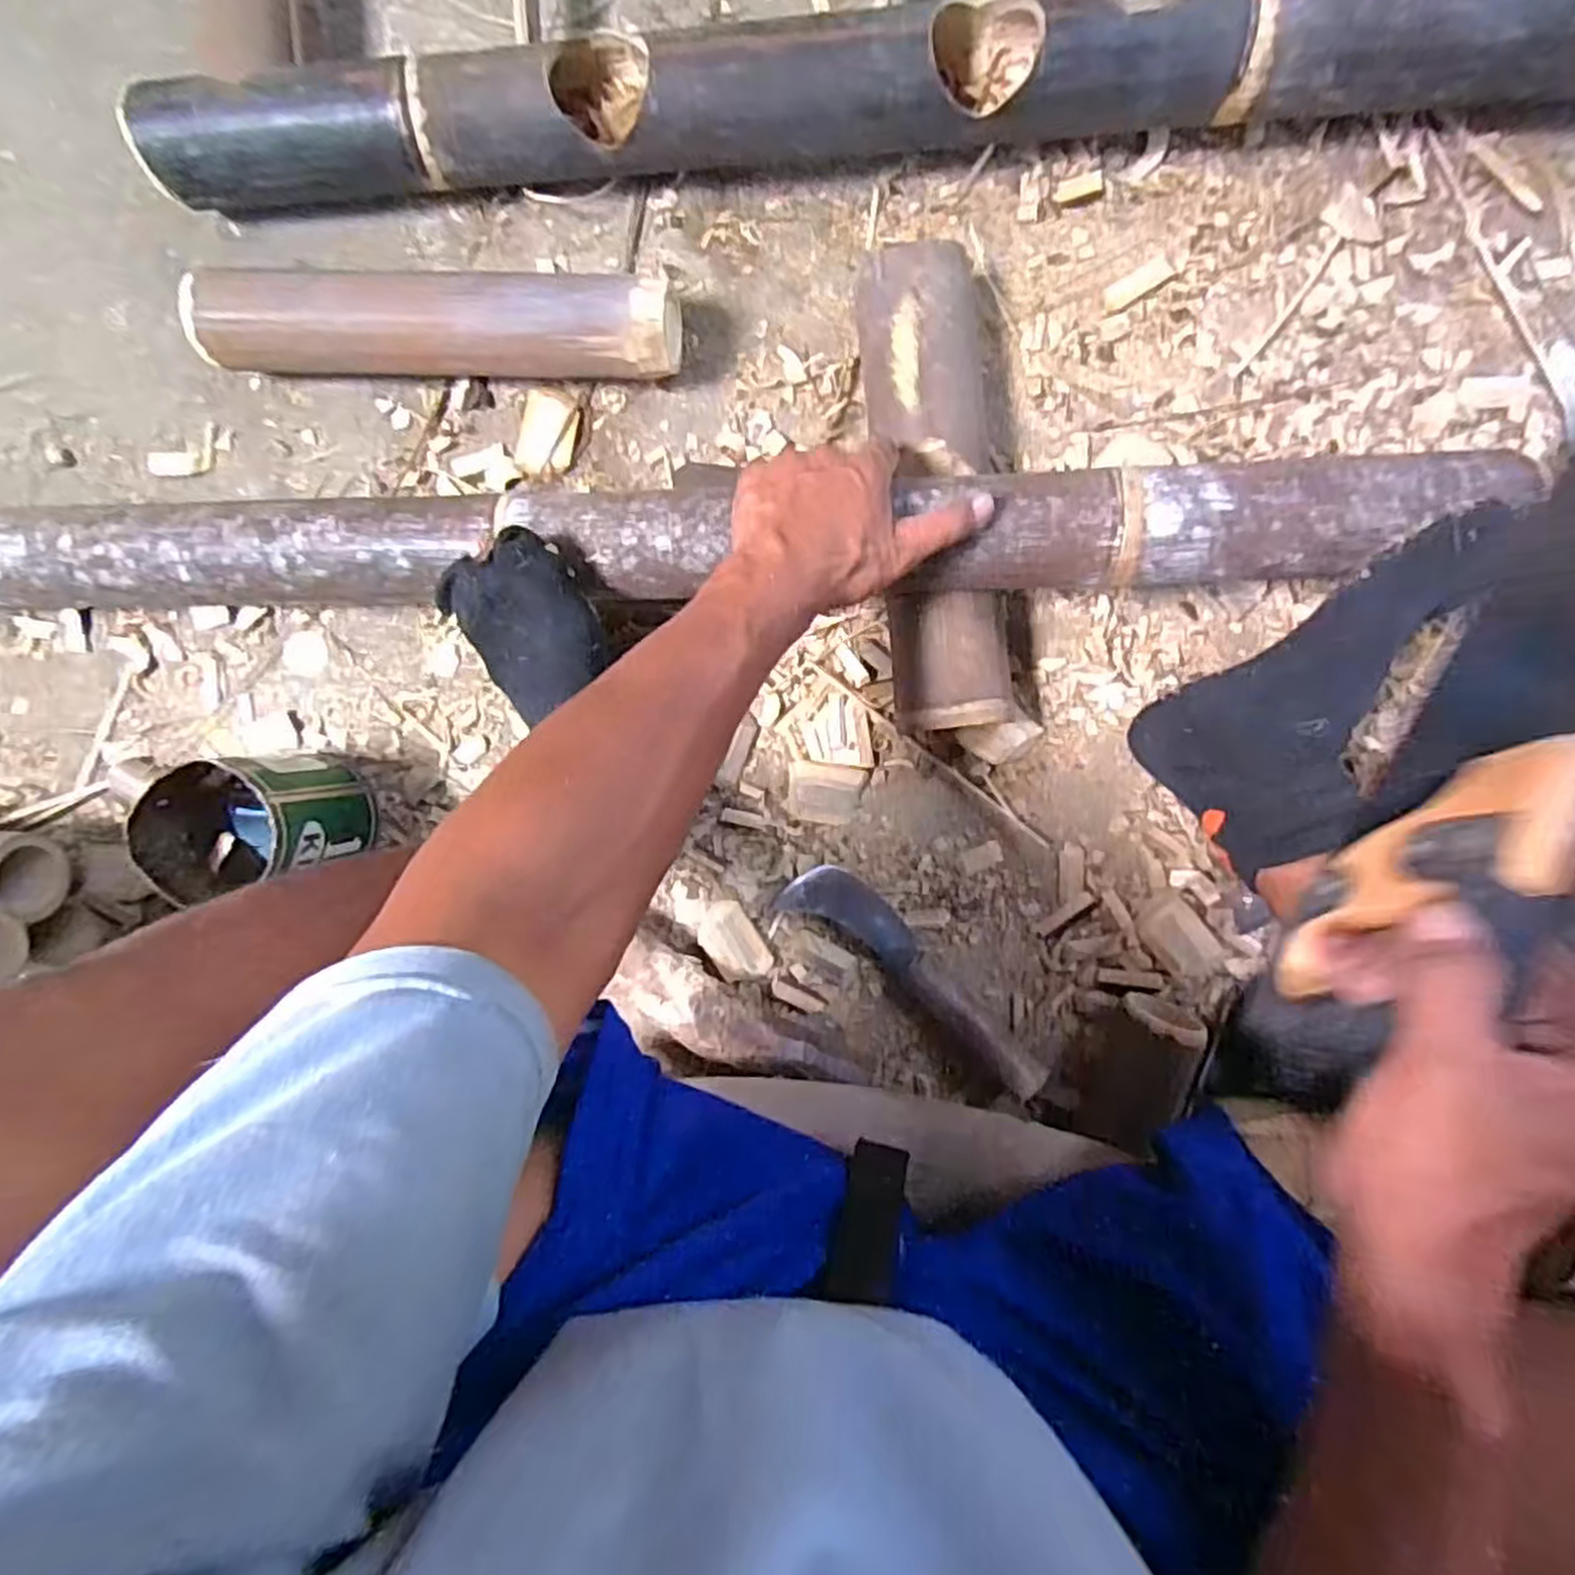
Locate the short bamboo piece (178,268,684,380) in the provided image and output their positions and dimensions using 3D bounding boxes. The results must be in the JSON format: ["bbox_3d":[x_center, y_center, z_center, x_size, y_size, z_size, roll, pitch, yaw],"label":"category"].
[{"bbox_3d":[-0.239,-0.311,0.540,0.333,0.073,0.059,1,98,4],"label":"short bamboo piece"}]

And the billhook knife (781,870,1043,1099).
[{"bbox_3d":[0.099,0.145,0.604,0.234,0.040,0.053,39,99,-2],"label":"billhook knife"}]

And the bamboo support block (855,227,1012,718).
[{"bbox_3d":[0.101,-0.196,0.542,0.077,0.063,0.306,-6,98,5],"label":"bamboo support block"}]

